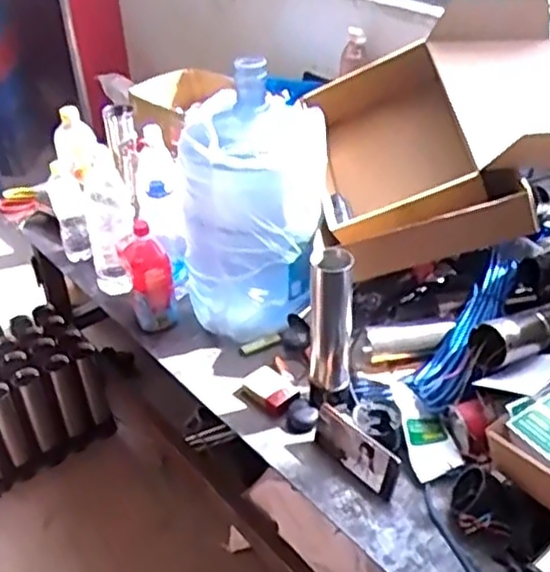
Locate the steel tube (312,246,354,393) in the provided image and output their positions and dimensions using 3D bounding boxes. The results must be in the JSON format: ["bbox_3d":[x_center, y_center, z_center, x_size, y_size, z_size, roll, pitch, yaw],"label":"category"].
[{"bbox_3d":[0.092,0.056,1.161,0.053,0.250,0.052,-2,37,2],"label":"steel tube"}]

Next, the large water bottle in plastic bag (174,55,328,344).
[{"bbox_3d":[-0.038,-0.162,1.369,0.284,0.431,0.245,-7,37,-5],"label":"large water bottle in plastic bag"}]

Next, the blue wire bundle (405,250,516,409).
[{"bbox_3d":[0.329,0.067,1.229,0.090,0.072,0.325,22,62,30],"label":"blue wire bundle"}]

